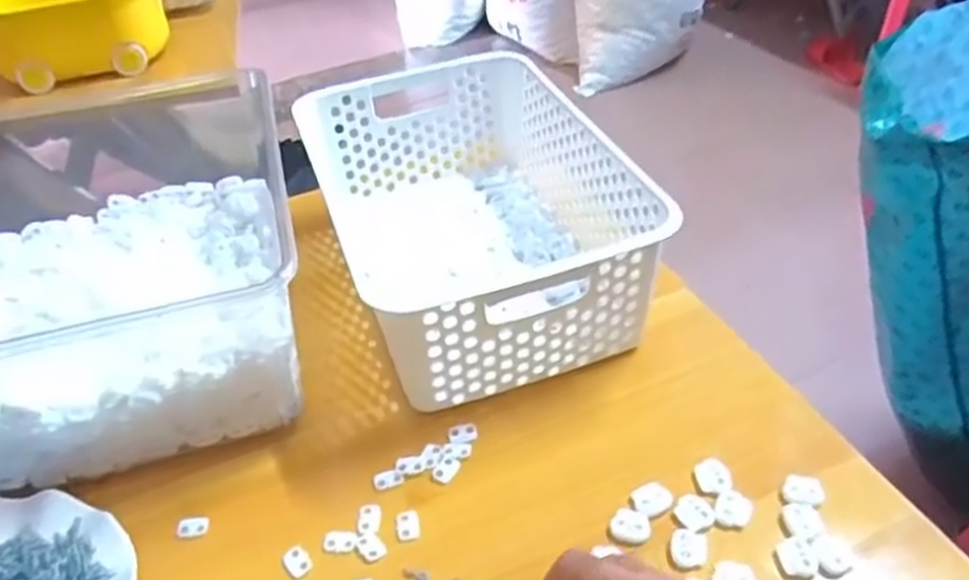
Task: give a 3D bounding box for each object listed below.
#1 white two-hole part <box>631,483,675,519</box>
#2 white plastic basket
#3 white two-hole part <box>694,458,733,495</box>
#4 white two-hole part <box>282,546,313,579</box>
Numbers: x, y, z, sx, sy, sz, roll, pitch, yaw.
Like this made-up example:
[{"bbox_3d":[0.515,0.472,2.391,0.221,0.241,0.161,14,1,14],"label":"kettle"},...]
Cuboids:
[{"bbox_3d":[0.099,0.123,0.463,0.022,0.004,0.020,-16,41,-14],"label":"white two-hole part"},{"bbox_3d":[-0.013,-0.059,0.610,0.204,0.113,0.299,-16,41,-14],"label":"white plastic basket"},{"bbox_3d":[0.137,0.111,0.472,0.019,0.005,0.024,-12,40,-9],"label":"white two-hole part"},{"bbox_3d":[-0.107,0.156,0.454,0.014,0.005,0.018,-30,46,-28],"label":"white two-hole part"}]

